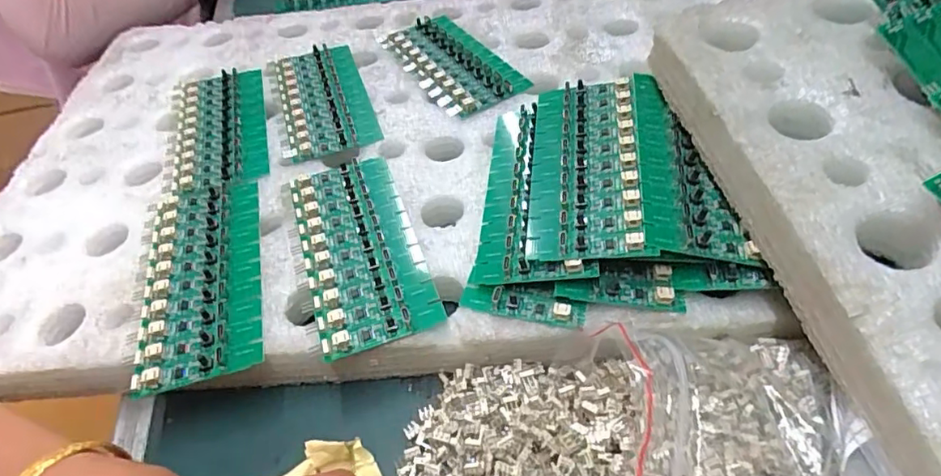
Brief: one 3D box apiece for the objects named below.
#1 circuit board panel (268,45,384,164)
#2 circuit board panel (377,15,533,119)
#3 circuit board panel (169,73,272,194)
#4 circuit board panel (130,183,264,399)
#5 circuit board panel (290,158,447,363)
[{"bbox_3d":[-0.112,-0.107,0.412,0.066,0.007,0.135,-18,49,-7],"label":"circuit board panel"},{"bbox_3d":[-0.015,-0.139,0.428,0.066,0.009,0.139,-26,51,-14],"label":"circuit board panel"},{"bbox_3d":[-0.181,-0.081,0.402,0.059,0.008,0.134,-16,49,-6],"label":"circuit board panel"},{"bbox_3d":[-0.150,0.017,0.309,0.061,0.007,0.137,-15,49,-5],"label":"circuit board panel"},{"bbox_3d":[-0.063,0.002,0.313,0.061,0.013,0.134,-19,49,-8],"label":"circuit board panel"}]

